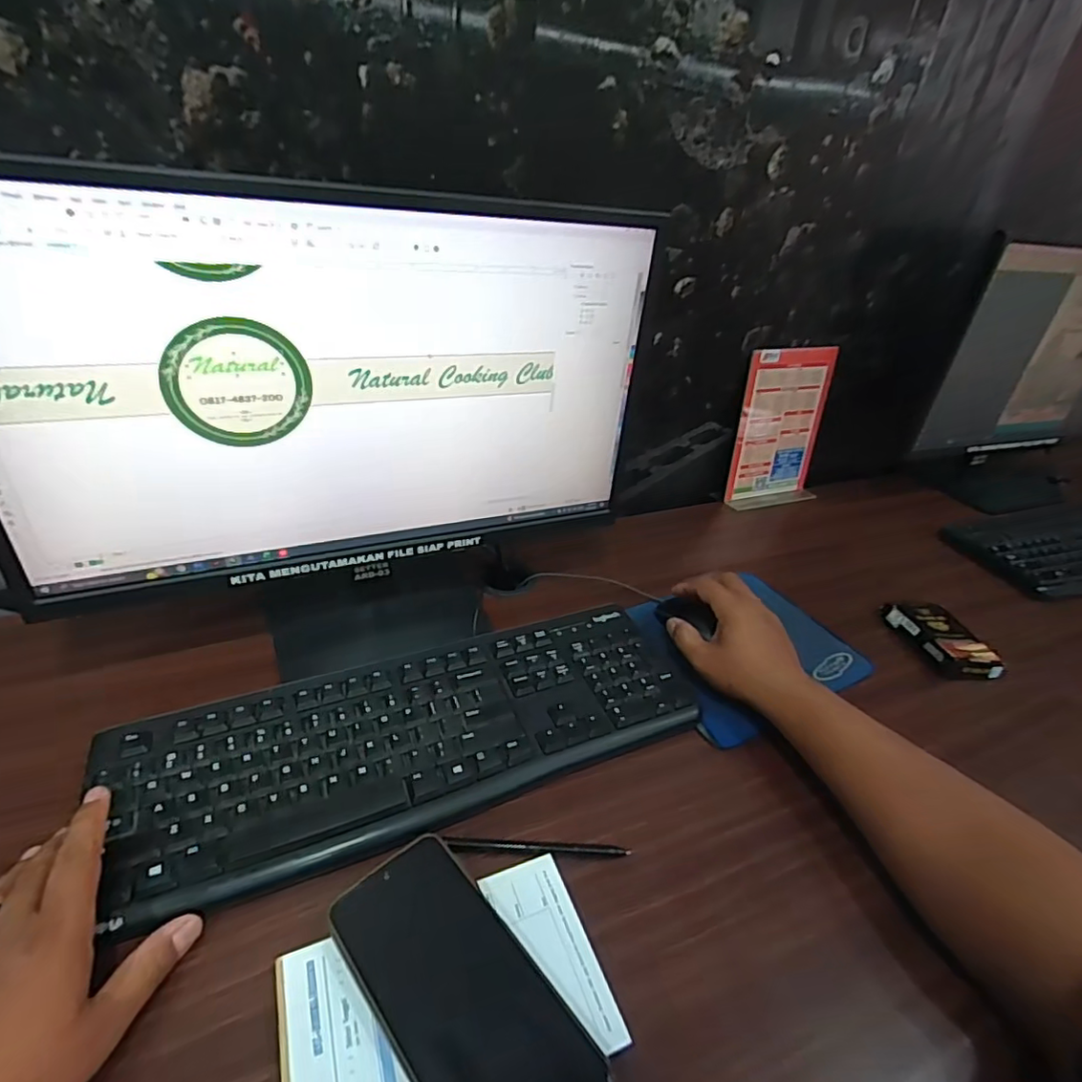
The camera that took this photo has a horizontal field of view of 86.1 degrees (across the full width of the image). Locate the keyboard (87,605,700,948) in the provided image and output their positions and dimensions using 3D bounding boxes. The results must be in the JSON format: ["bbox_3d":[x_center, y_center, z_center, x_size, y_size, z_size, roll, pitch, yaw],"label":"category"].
[{"bbox_3d":[-0.085,0.143,0.451,0.416,0.016,0.152,-11,38,-23],"label":"keyboard"}]

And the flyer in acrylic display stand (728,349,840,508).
[{"bbox_3d":[0.345,-0.153,0.821,0.148,0.211,0.054,-10,38,-23],"label":"flyer in acrylic display stand"}]

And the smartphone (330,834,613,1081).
[{"bbox_3d":[-0.044,0.244,0.314,0.077,0.016,0.161,-23,45,-36],"label":"smartphone"}]

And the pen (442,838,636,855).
[{"bbox_3d":[-0.002,0.206,0.389,0.123,0.010,0.009,5,35,-2],"label":"pen"}]

